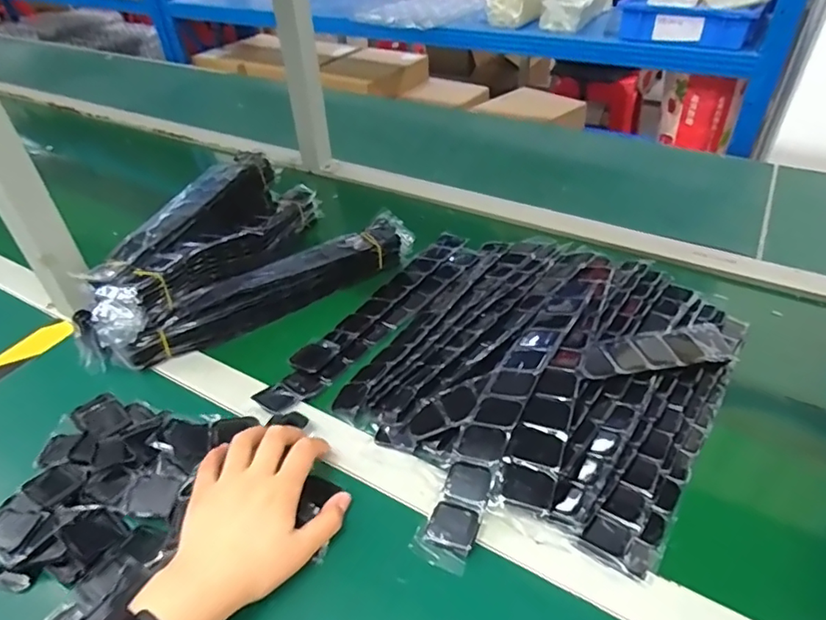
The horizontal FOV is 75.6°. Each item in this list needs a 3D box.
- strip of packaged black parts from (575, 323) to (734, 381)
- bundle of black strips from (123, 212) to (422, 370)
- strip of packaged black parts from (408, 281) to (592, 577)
[{"bbox_3d":[0.233,0.041,0.510,0.173,0.005,0.045,-9,45,-18],"label":"strip of packaged black parts"},{"bbox_3d":[-0.150,-0.031,0.613,0.333,0.066,0.042,-27,46,-25],"label":"bundle of black strips"},{"bbox_3d":[0.098,0.067,0.484,0.047,0.032,0.341,18,45,23],"label":"strip of packaged black parts"}]

